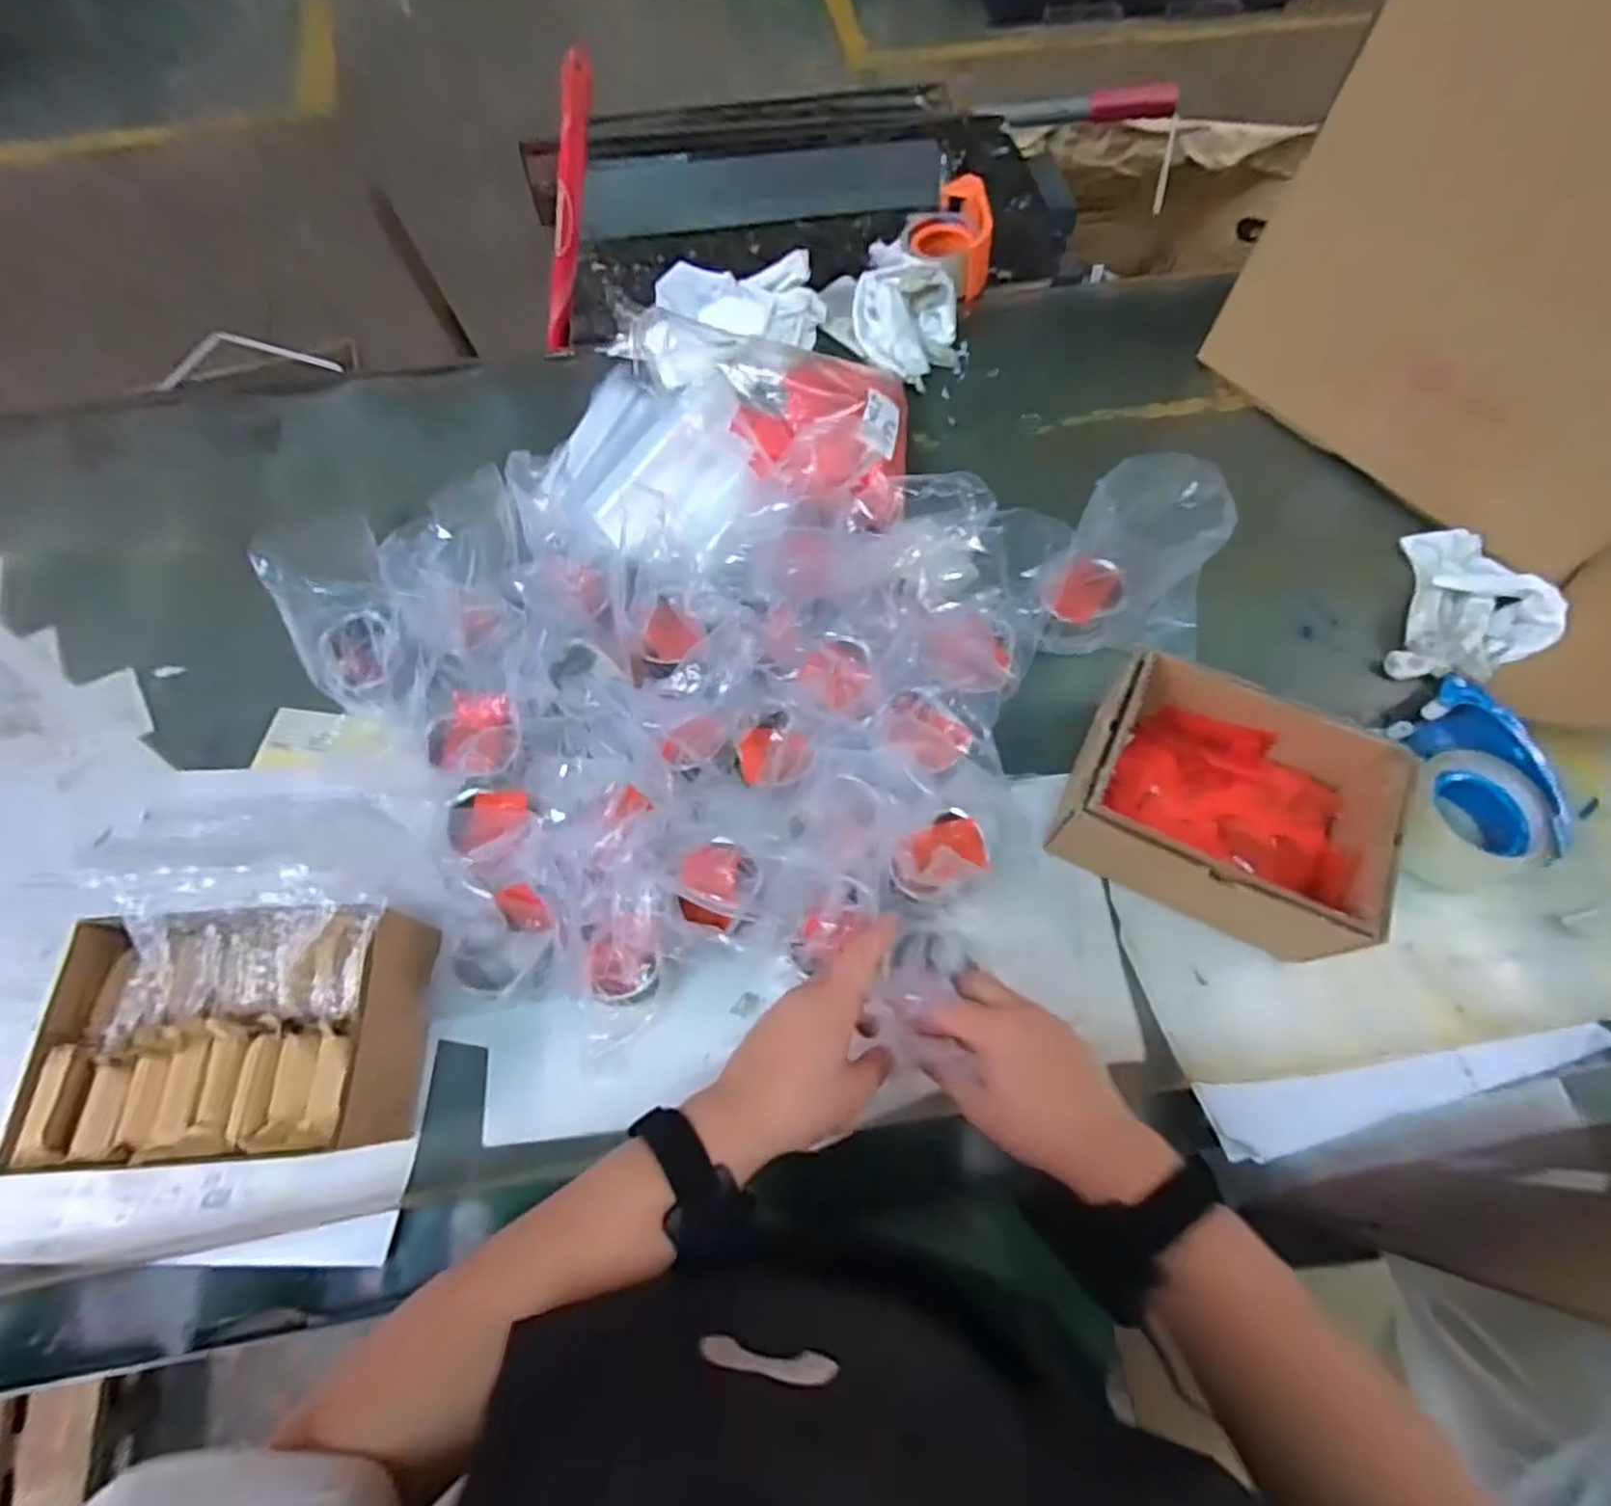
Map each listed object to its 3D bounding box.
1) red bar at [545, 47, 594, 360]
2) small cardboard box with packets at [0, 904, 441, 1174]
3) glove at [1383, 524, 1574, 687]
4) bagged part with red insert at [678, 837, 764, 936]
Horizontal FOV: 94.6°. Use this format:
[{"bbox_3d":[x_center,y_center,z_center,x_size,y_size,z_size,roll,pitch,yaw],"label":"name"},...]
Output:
[{"bbox_3d":[-0.238,-0.527,0.745,0.026,0.288,0.025,8,65,-19],"label":"red bar"},{"bbox_3d":[-0.357,0.183,0.485,0.204,0.105,0.141,-3,67,-3],"label":"small cardboard box with packets"},{"bbox_3d":[0.586,-0.130,0.650,0.110,0.040,0.170,22,68,8],"label":"glove"},{"bbox_3d":[-0.060,0.092,0.523,0.051,0.027,0.061,16,67,5],"label":"bagged part with red insert"}]

